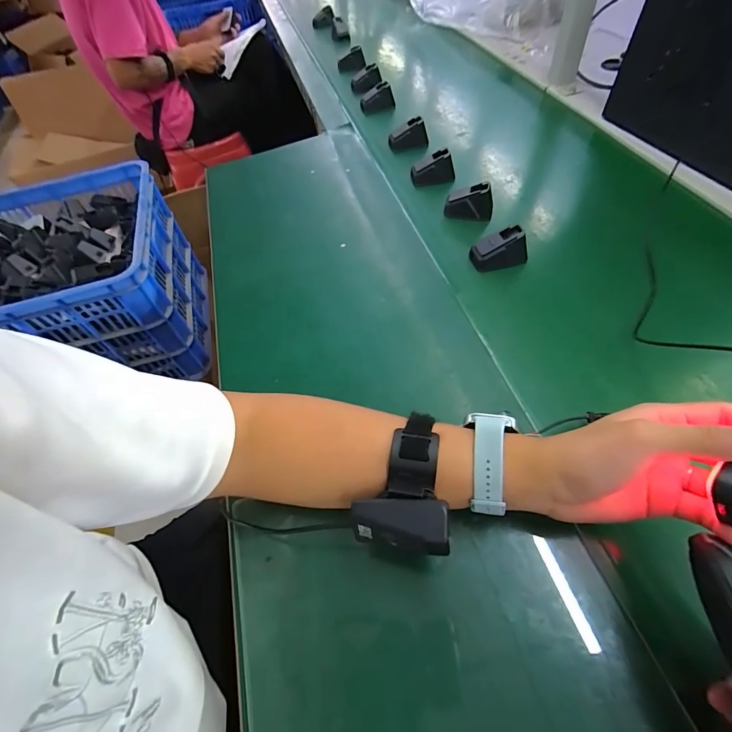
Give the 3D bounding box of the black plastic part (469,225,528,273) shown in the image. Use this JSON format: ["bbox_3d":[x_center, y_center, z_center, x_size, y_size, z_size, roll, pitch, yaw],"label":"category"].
[{"bbox_3d":[0.167,-0.146,0.483,0.064,0.039,0.042,-11,53,-1],"label":"black plastic part"}]

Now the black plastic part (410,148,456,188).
[{"bbox_3d":[0.106,-0.310,0.606,0.066,0.050,0.022,-7,53,2],"label":"black plastic part"}]

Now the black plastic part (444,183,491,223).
[{"bbox_3d":[0.148,-0.232,0.549,0.065,0.047,0.033,7,55,13],"label":"black plastic part"}]

